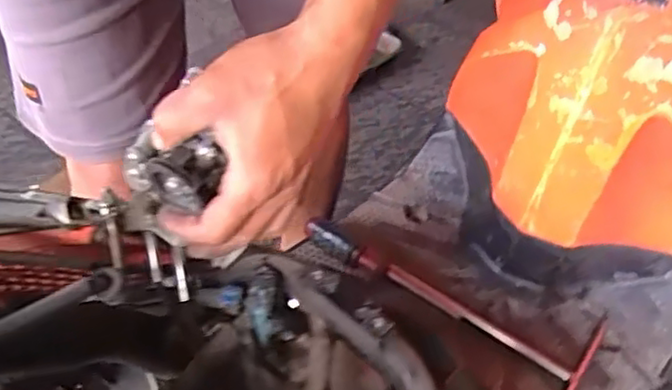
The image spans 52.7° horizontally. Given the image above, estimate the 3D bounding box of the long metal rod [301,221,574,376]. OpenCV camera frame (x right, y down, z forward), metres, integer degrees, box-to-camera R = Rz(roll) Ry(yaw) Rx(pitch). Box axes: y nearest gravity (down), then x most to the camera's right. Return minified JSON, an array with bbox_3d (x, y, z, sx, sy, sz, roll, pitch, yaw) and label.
[{"bbox_3d":[0.106,0.110,0.715,0.288,0.019,0.027,30,53,11],"label":"long metal rod"}]

